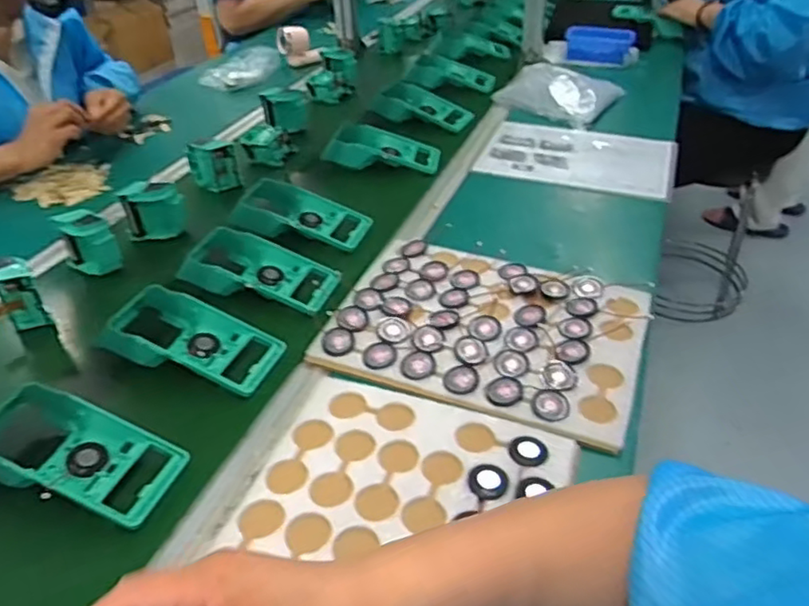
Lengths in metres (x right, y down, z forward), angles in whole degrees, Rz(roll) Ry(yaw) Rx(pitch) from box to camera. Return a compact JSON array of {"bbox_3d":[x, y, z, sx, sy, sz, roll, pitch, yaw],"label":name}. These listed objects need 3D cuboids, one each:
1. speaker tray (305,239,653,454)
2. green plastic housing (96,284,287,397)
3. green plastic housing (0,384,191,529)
[{"bbox_3d":[0.090,0.021,0.687,0.318,0.020,0.250,16,43,20],"label":"speaker tray"},{"bbox_3d":[-0.227,0.037,0.677,0.190,0.044,0.090,13,41,16],"label":"green plastic housing"},{"bbox_3d":[-0.291,0.134,0.557,0.182,0.050,0.089,12,40,14],"label":"green plastic housing"}]

